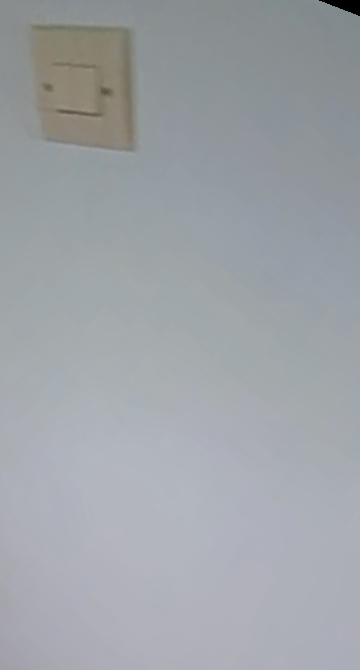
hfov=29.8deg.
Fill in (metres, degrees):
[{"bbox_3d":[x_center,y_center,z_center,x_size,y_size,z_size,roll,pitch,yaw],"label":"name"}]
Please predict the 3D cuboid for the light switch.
[{"bbox_3d":[-0.072,-0.183,0.501,0.079,0.083,0.010,10,30,19],"label":"light switch"}]

